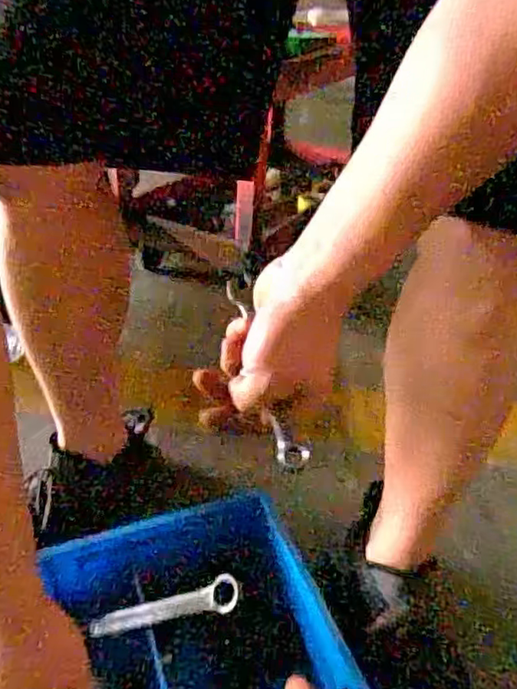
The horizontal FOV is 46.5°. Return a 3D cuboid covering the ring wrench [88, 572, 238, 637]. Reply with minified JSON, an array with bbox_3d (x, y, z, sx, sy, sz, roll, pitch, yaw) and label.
[{"bbox_3d":[-0.084,0.241,0.540,0.141,0.020,0.032,-18,34,5],"label":"ring wrench"}]

